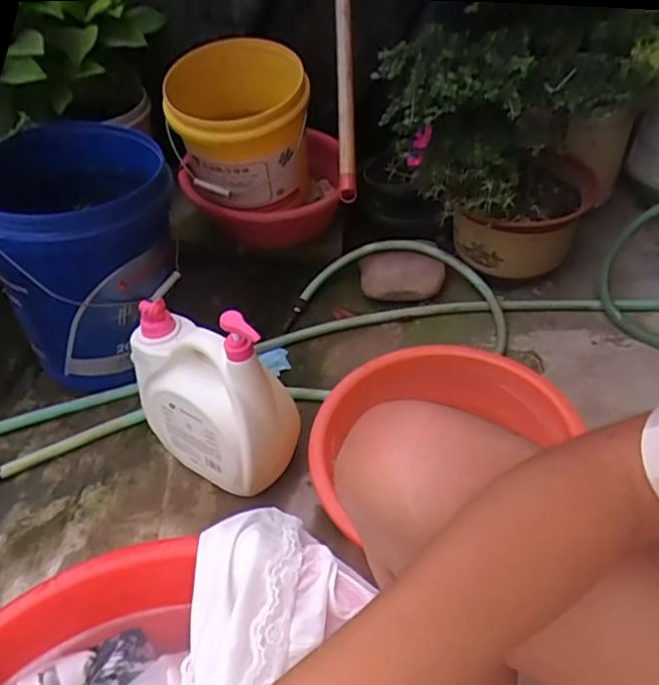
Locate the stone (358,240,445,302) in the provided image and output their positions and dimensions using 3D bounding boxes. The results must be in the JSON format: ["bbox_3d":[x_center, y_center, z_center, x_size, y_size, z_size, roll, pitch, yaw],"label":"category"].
[{"bbox_3d":[0.146,-0.143,1.149,0.158,0.071,0.113,0,44,-2],"label":"stone"}]

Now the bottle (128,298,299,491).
[{"bbox_3d":[-0.172,0.056,0.808,0.228,0.283,0.118,29,50,26],"label":"bottle"}]

